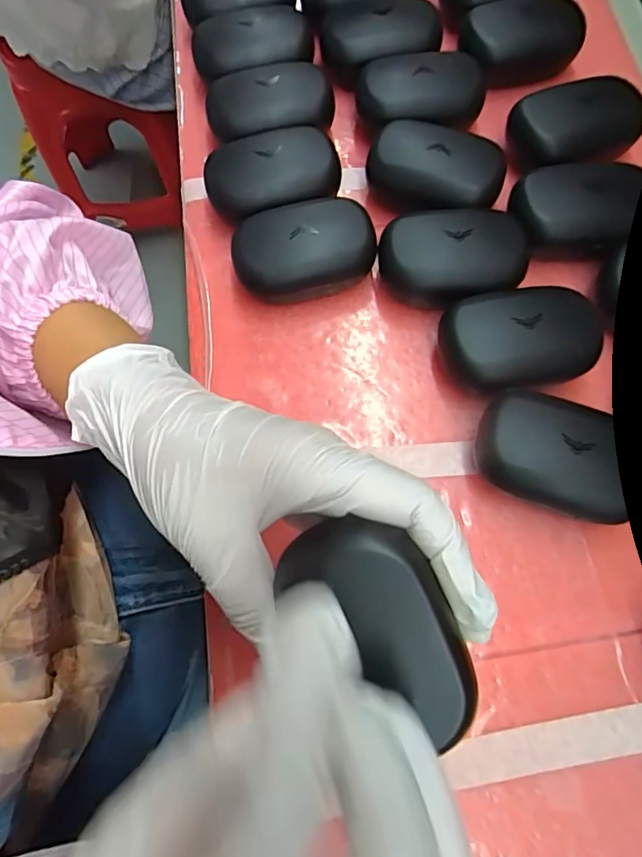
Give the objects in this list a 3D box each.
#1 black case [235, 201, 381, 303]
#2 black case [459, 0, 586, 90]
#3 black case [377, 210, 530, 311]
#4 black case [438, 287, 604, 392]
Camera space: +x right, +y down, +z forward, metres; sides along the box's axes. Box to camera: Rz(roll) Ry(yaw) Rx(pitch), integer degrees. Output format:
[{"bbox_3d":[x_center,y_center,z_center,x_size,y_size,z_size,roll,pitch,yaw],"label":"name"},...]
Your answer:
[{"bbox_3d":[-0.010,-0.109,0.300,0.085,0.035,0.057,-9,71,-1],"label":"black case"},{"bbox_3d":[0.144,-0.282,0.352,0.077,0.032,0.048,-15,72,-5],"label":"black case"},{"bbox_3d":[0.083,-0.100,0.294,0.091,0.035,0.049,-6,71,-2],"label":"black case"},{"bbox_3d":[0.110,-0.050,0.276,0.081,0.036,0.057,-9,71,-1],"label":"black case"}]

